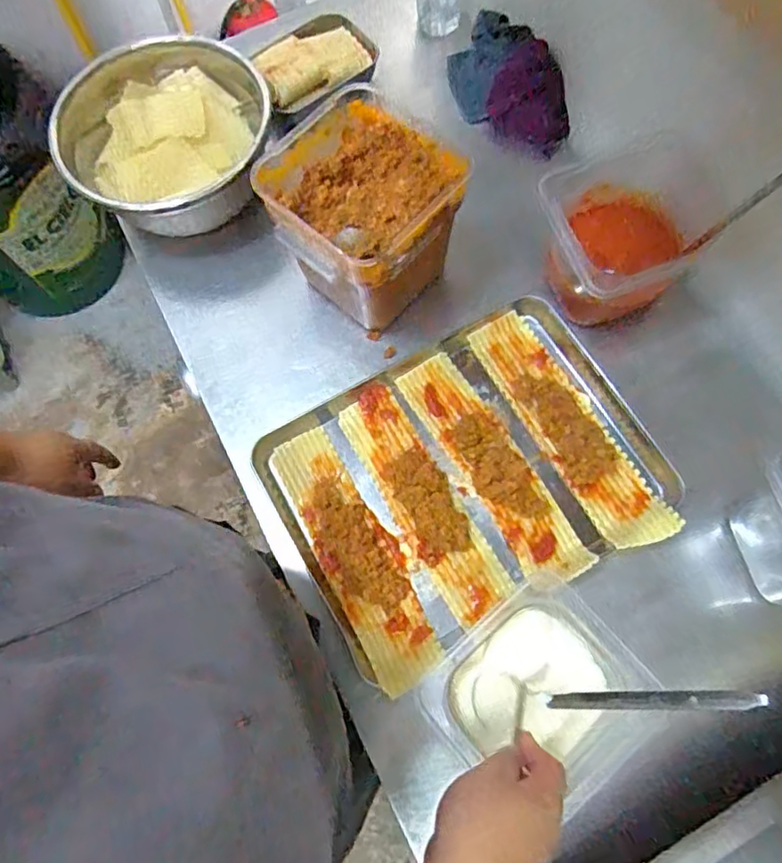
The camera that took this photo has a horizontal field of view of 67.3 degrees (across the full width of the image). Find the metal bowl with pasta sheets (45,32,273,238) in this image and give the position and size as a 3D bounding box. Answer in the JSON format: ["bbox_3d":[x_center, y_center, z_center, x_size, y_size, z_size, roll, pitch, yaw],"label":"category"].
[{"bbox_3d":[-0.291,-0.370,0.772,0.252,0.104,0.260,0,71,1],"label":"metal bowl with pasta sheets"}]

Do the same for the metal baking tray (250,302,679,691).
[{"bbox_3d":[0.089,0.052,0.669,0.415,0.038,0.316,-28,73,-8],"label":"metal baking tray"}]

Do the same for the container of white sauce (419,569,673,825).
[{"bbox_3d":[0.144,0.253,0.561,0.185,0.086,0.166,-39,75,-11],"label":"container of white sauce"}]

